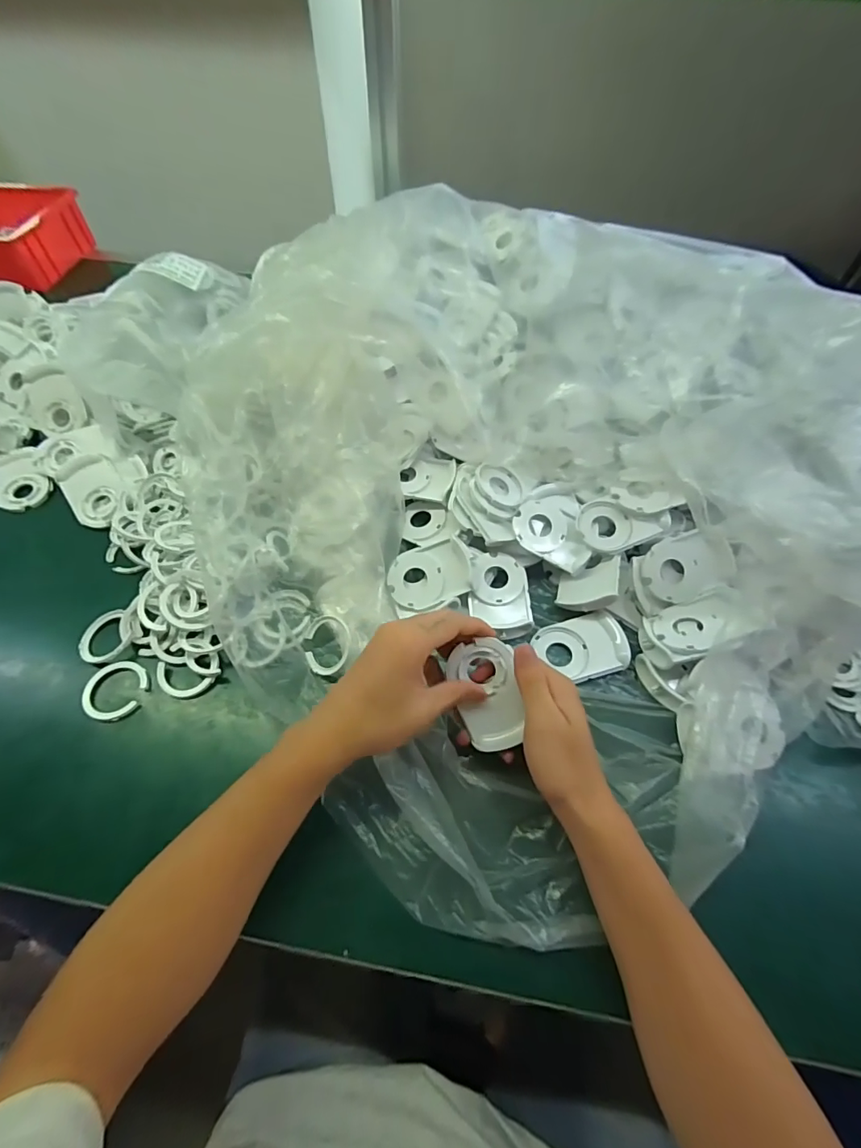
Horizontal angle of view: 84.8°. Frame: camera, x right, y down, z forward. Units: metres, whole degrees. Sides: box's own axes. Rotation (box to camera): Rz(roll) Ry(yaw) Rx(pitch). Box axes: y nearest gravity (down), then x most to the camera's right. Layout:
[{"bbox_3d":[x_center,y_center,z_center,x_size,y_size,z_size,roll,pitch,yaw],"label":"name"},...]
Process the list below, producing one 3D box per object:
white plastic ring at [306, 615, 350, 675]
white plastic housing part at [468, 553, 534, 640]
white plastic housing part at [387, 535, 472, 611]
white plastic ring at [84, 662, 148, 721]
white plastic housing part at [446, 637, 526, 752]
[{"bbox_3d":[-0.090,0.061,0.414,0.047,0.007,0.053,-31,65,26],"label":"white plastic ring"},{"bbox_3d":[0.065,0.018,0.446,0.056,0.016,0.084,-3,62,2],"label":"white plastic housing part"},{"bbox_3d":[-0.001,0.000,0.443,0.076,0.023,0.055,-11,62,-2],"label":"white plastic housing part"},{"bbox_3d":[-0.273,0.099,0.407,0.054,0.004,0.050,-2,62,3],"label":"white plastic ring"},{"bbox_3d":[0.042,0.092,0.359,0.049,0.006,0.081,-10,89,7],"label":"white plastic housing part"}]

